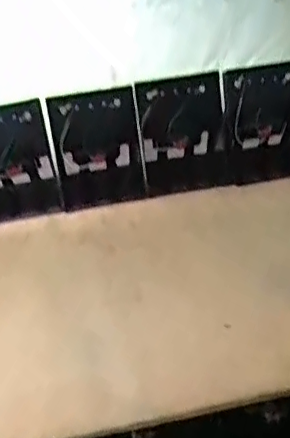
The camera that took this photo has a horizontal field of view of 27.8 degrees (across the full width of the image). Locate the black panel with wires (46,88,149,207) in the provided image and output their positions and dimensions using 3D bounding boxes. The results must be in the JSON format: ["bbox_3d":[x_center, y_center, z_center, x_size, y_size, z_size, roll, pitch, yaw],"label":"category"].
[{"bbox_3d":[-0.050,-0.075,0.687,0.098,0.171,0.028,-6,49,-2],"label":"black panel with wires"}]

